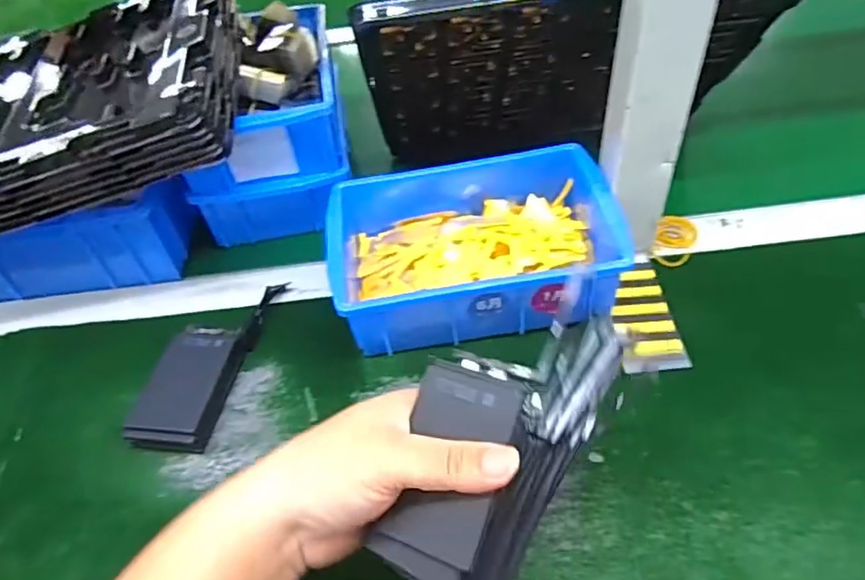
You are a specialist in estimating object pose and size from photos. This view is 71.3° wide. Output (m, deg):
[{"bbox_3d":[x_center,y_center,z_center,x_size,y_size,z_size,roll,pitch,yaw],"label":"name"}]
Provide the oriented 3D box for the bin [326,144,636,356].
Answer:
[{"bbox_3d":[0.029,-0.030,0.449,0.202,0.071,0.152,-5,45,2],"label":"bin"}]

